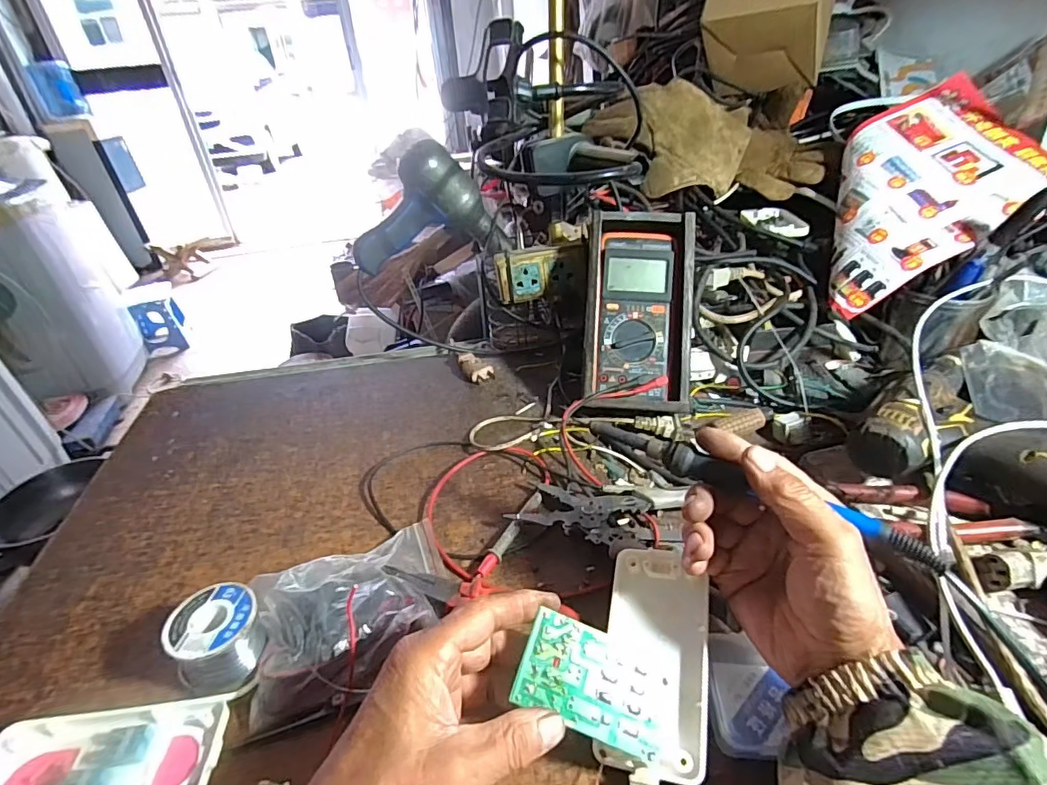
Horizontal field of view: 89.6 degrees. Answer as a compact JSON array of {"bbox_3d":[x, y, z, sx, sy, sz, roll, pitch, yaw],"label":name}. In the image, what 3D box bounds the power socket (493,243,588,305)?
[{"bbox_3d":[0.020,-0.138,0.610,0.103,0.054,0.027,-7,34,-4],"label":"power socket"}]

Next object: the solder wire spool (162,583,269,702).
[{"bbox_3d":[-0.195,0.159,0.340,0.049,0.047,0.049,-3,34,2],"label":"solder wire spool"}]

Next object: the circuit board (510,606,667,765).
[{"bbox_3d":[0.042,0.159,0.289,0.083,0.004,0.049,25,59,-1],"label":"circuit board"}]

